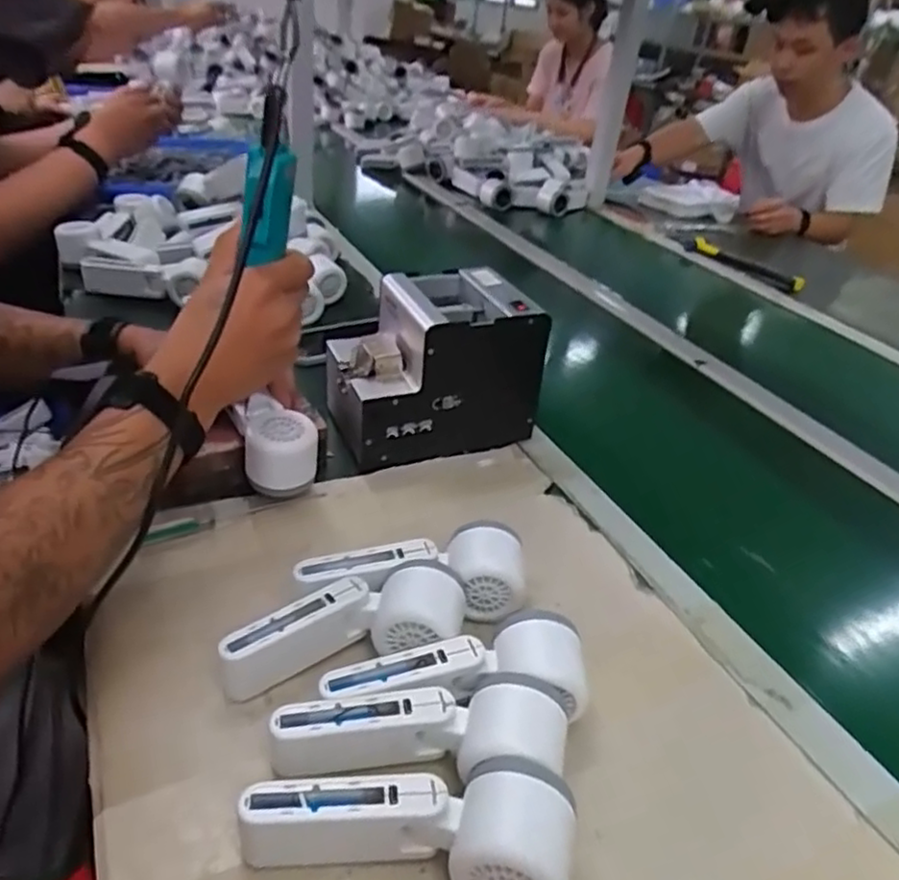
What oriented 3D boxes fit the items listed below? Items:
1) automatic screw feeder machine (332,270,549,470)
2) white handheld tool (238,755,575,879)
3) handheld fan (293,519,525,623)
[{"bbox_3d":[-0.018,-0.070,0.682,0.183,0.156,0.123,-7,36,-23],"label":"automatic screw feeder machine"},{"bbox_3d":[-0.020,0.195,0.359,0.165,0.054,0.060,9,33,0],"label":"white handheld tool"},{"bbox_3d":[-0.026,0.097,0.508,0.165,0.056,0.053,2,34,-11],"label":"handheld fan"}]

